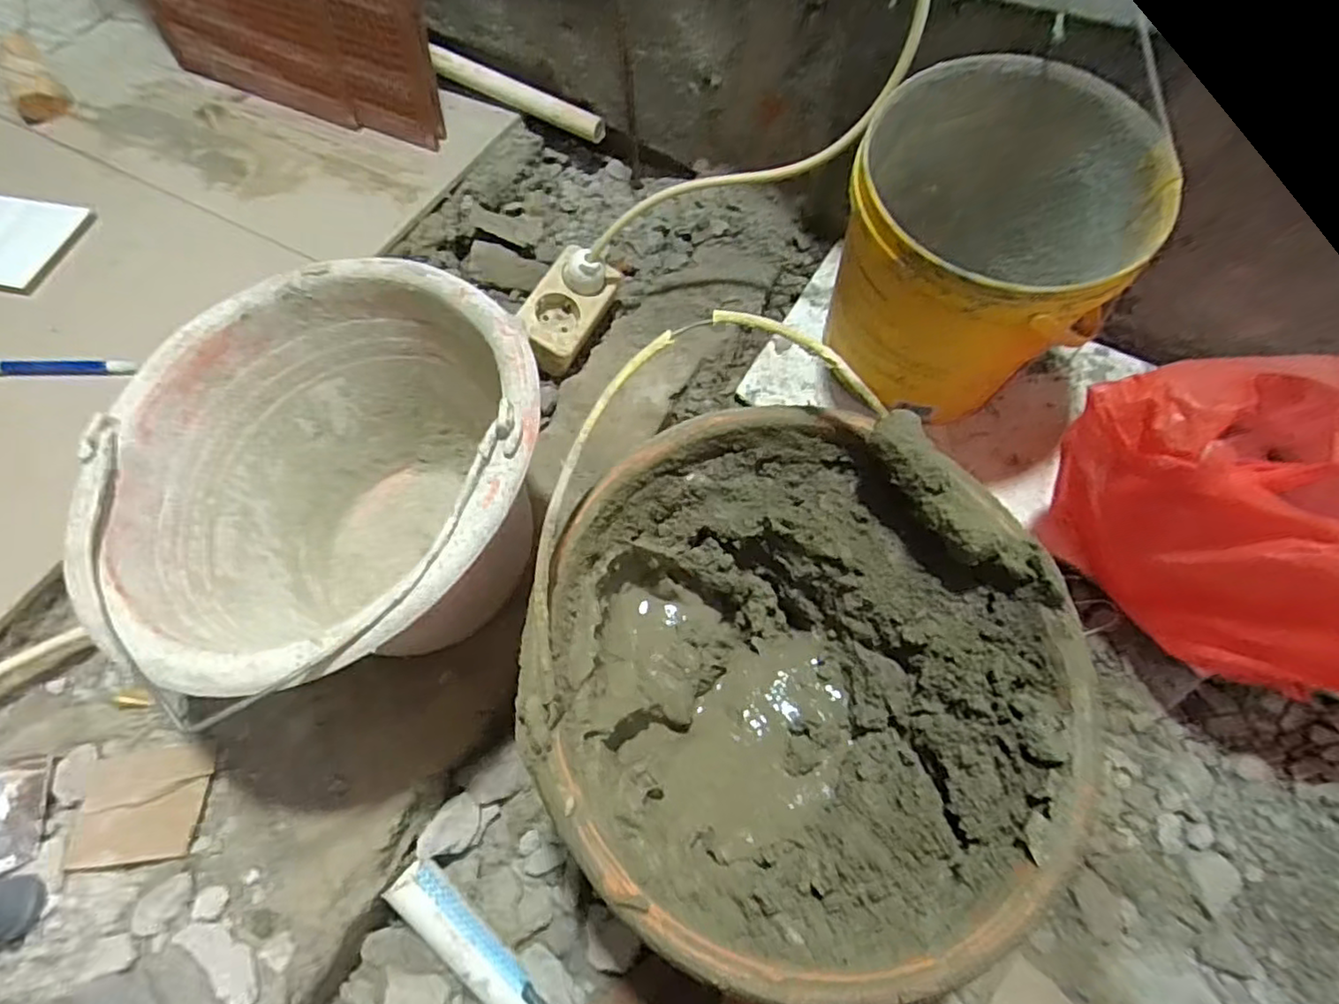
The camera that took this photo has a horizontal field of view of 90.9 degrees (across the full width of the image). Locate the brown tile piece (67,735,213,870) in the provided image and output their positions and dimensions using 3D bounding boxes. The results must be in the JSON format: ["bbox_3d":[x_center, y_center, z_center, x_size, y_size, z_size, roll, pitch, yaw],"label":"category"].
[{"bbox_3d":[-0.330,0.189,0.412,0.078,0.011,0.066,-8,63,-1],"label":"brown tile piece"}]

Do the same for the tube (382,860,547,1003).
[{"bbox_3d":[-0.125,0.286,0.423,0.031,0.027,0.132,-41,92,-16],"label":"tube"}]

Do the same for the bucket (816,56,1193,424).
[{"bbox_3d":[0.218,-0.176,0.474,0.175,0.170,0.196,19,66,12],"label":"bucket"}]

